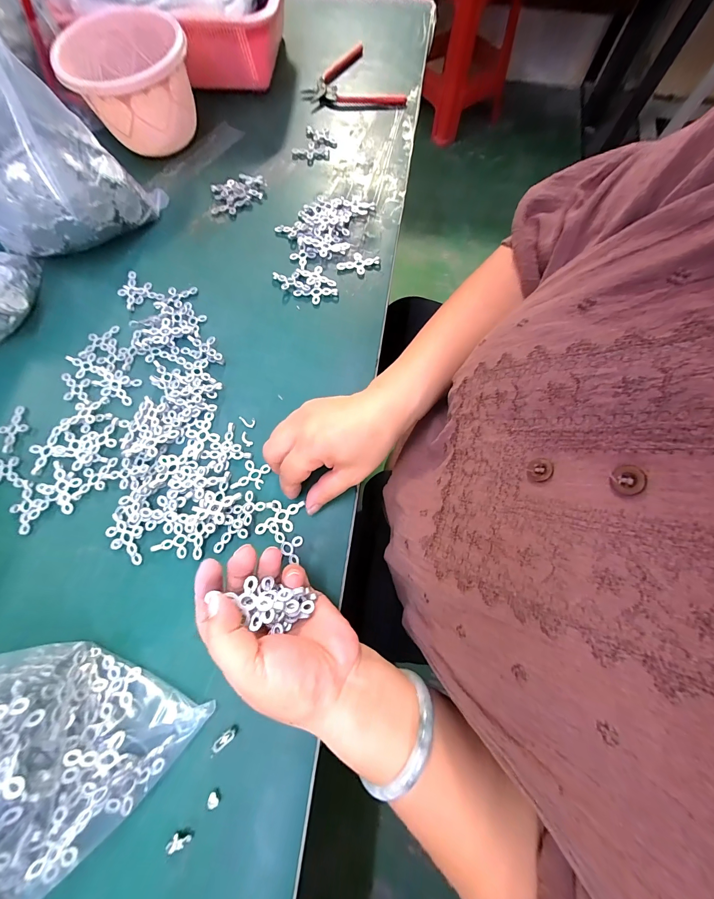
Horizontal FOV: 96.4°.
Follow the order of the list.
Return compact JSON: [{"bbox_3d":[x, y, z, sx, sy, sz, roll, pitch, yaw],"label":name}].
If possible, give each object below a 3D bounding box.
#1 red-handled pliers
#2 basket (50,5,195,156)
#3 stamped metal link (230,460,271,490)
[{"bbox_3d":[-0.001,-0.541,0.462,0.148,0.020,0.095,7,73,4],"label":"red-handled pliers"},{"bbox_3d":[-0.270,-0.443,0.398,0.134,0.095,0.120,-31,74,-8],"label":"basket"},{"bbox_3d":[-0.098,0.026,0.294,0.024,0.004,0.030,21,74,8],"label":"stamped metal link"}]

